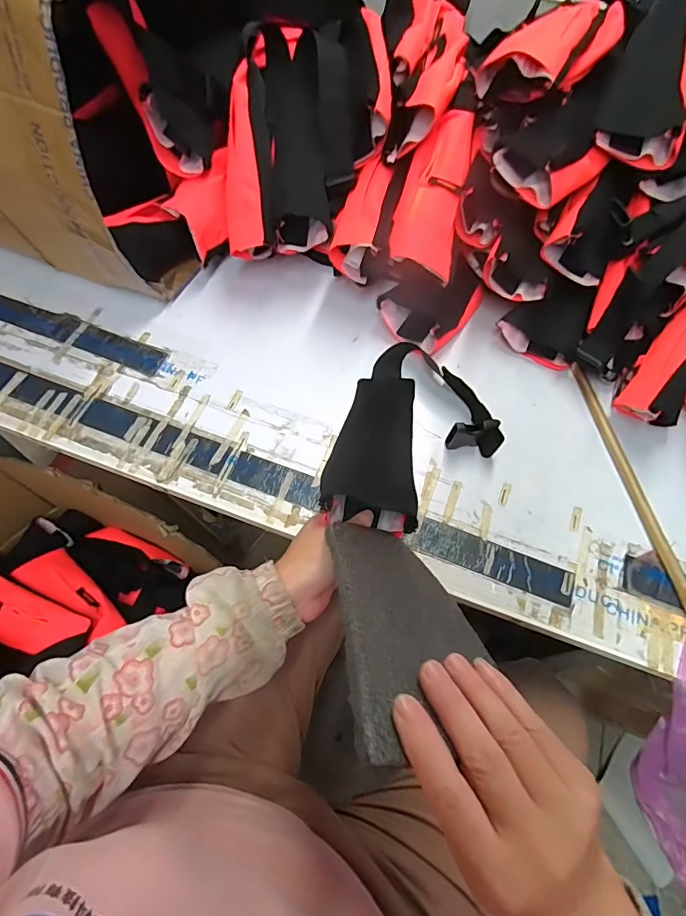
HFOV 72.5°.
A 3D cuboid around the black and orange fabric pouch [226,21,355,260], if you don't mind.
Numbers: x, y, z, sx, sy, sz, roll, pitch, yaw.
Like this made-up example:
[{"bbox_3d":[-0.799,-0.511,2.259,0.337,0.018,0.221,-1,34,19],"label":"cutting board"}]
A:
[{"bbox_3d":[-0.062,-0.424,0.609,0.154,0.079,0.323,8,88,1],"label":"black and orange fabric pouch"}]

